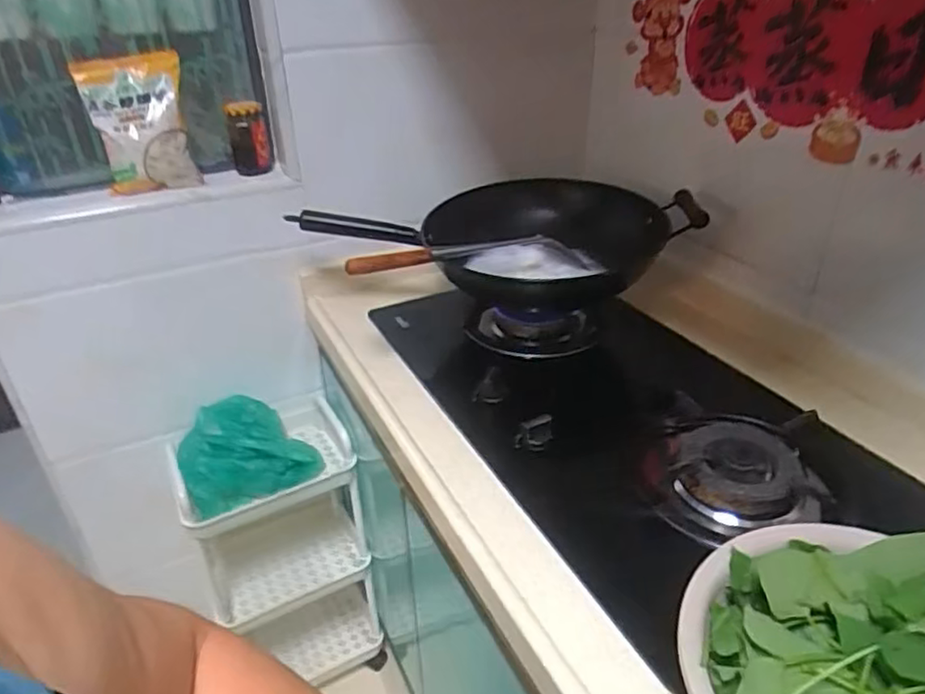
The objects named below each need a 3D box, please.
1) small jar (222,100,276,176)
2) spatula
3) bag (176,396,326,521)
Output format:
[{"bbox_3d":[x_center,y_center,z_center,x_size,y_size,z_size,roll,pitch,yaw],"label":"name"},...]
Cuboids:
[{"bbox_3d":[-0.367,-0.360,1.099,0.063,0.118,0.070,-11,31,-15],"label":"small jar"},{"bbox_3d":[0.024,-0.131,0.959,0.135,0.057,0.455,23,22,36],"label":"spatula"},{"bbox_3d":[-0.378,0.175,1.125,0.220,0.110,0.179,-18,34,-26],"label":"bag"}]

